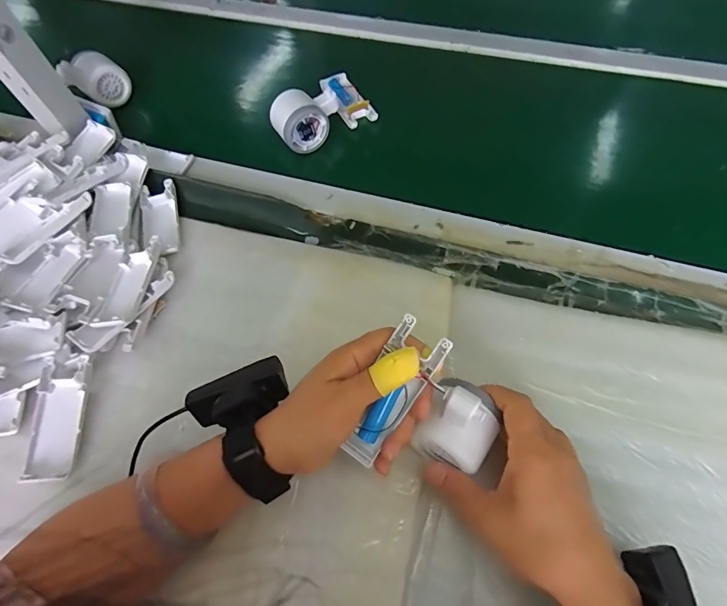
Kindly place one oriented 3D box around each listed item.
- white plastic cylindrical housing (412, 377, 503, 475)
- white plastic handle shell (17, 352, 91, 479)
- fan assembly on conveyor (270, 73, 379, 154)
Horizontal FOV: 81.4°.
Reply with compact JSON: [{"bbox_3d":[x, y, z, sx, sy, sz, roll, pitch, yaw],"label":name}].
[{"bbox_3d":[0.072,0.085,0.305,0.051,0.057,0.057,26,66,15],"label":"white plastic cylindrical housing"},{"bbox_3d":[-0.270,0.099,0.372,0.040,0.013,0.103,-4,62,2],"label":"white plastic handle shell"},{"bbox_3d":[-0.056,-0.244,0.538,0.083,0.061,0.131,37,57,19],"label":"fan assembly on conveyor"}]

